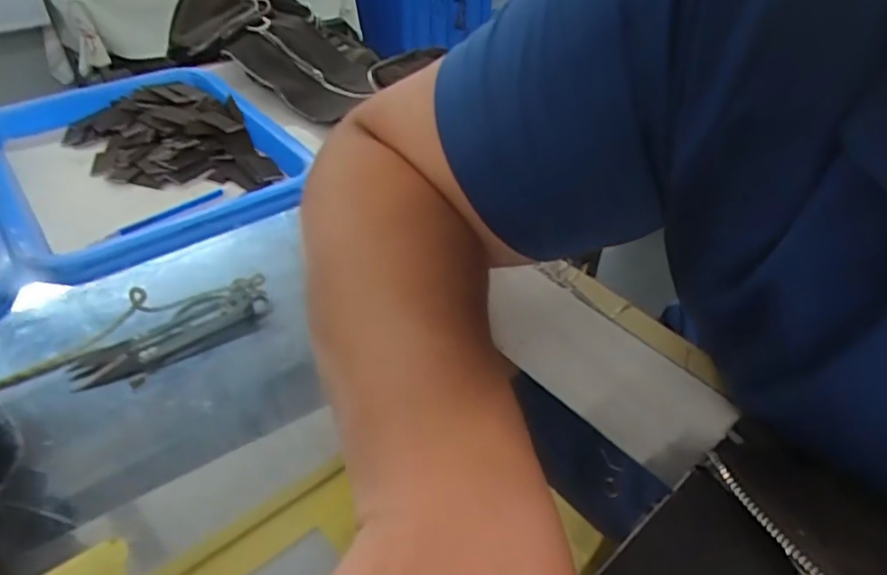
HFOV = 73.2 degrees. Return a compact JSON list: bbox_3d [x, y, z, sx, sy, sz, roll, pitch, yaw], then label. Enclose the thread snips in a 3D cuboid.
[{"bbox_3d":[-0.155,0.029,0.349,0.108,0.008,0.032,-26,48,-29],"label":"thread snips"}]

